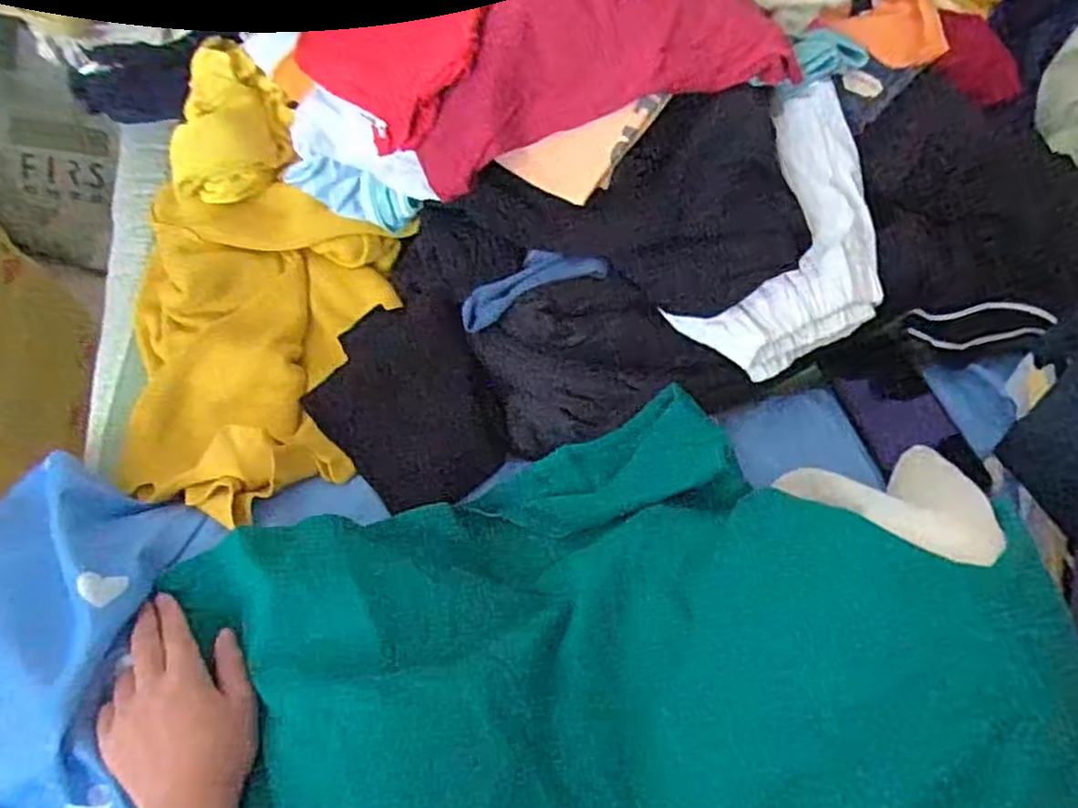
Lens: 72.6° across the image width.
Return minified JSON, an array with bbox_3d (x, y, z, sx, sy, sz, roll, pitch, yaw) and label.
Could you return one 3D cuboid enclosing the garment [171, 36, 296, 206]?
[{"bbox_3d":[-0.322,-0.295,0.767,0.116,0.062,0.177,-11,60,-4],"label":"garment"}]

